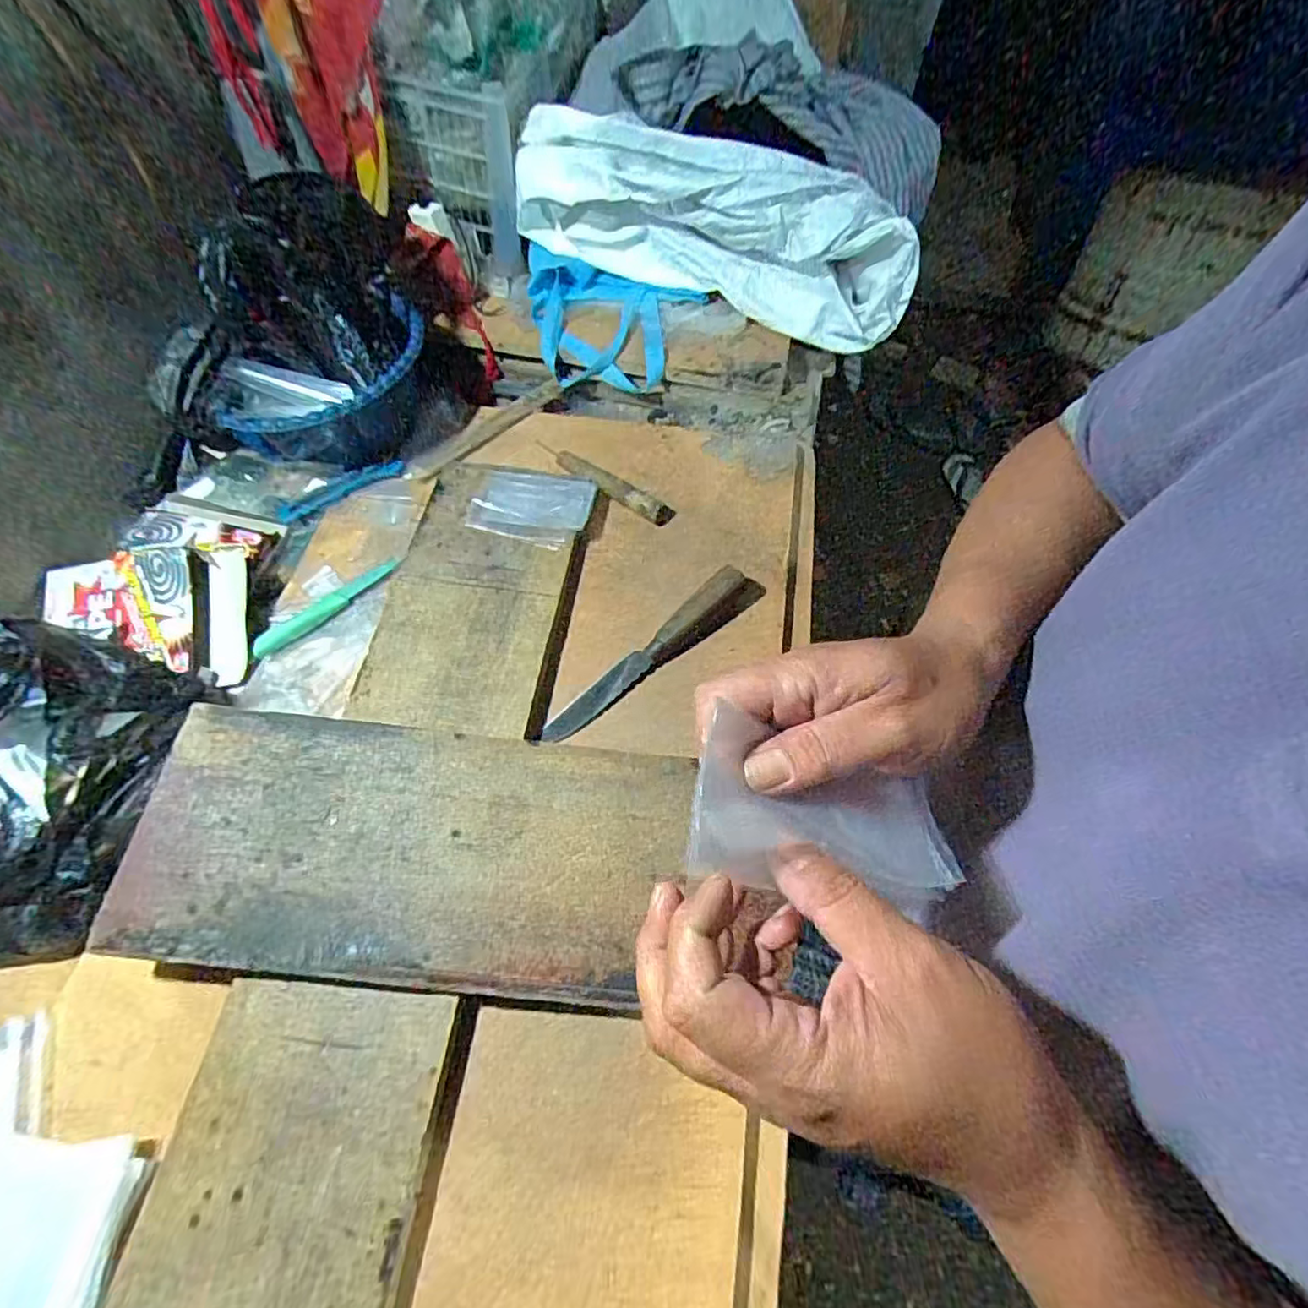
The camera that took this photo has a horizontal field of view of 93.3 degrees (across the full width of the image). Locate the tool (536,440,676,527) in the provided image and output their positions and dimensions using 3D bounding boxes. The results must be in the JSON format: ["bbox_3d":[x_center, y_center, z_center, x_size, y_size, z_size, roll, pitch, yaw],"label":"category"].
[{"bbox_3d":[-0.060,-0.191,0.678,0.180,0.021,0.026,30,65,15],"label":"tool"}]

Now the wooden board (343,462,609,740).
[{"bbox_3d":[-0.165,-0.065,0.609,0.178,0.021,0.302,9,62,4],"label":"wooden board"}]

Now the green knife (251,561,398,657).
[{"bbox_3d":[-0.322,-0.048,0.609,0.026,0.011,0.153,41,68,19],"label":"green knife"}]

